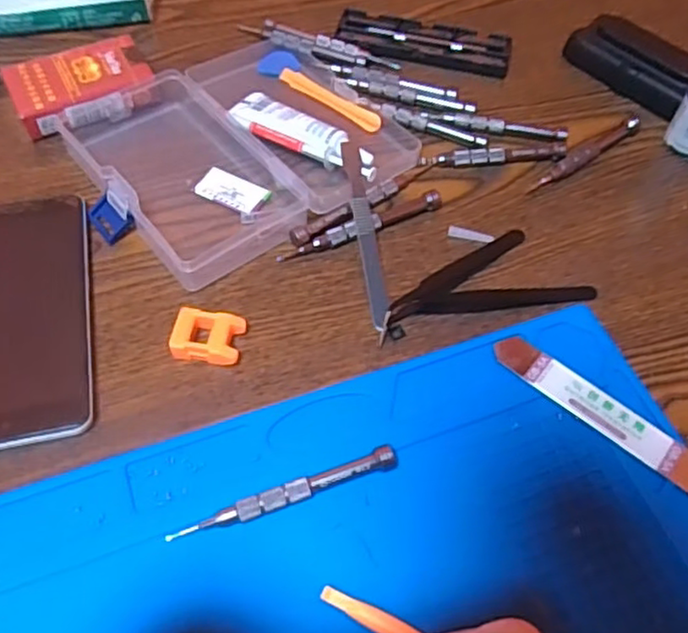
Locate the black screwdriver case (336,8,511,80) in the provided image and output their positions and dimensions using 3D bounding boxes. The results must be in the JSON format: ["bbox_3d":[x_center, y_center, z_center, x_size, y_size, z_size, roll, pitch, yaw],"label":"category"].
[{"bbox_3d":[0.058,-0.202,0.490,0.124,0.012,0.049,8,56,3],"label":"black screwdriver case"}]

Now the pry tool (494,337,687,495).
[{"bbox_3d":[0.127,0.047,0.329,0.116,0.004,0.021,36,61,19],"label":"pry tool"}]

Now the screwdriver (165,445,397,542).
[{"bbox_3d":[-0.025,0.080,0.296,0.105,0.010,0.009,-18,59,-14],"label":"screwdriver"}]

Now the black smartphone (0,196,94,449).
[{"bbox_3d":[-0.172,-0.002,0.345,0.076,0.011,0.149,-9,57,-9],"label":"black smartphone"}]

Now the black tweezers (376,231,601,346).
[{"bbox_3d":[0.074,-0.017,0.370,0.123,0.007,0.054,-18,59,-14],"label":"black tweezers"}]

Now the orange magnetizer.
[{"bbox_3d":[-0.069,0.011,0.341,0.034,0.013,0.027,7,56,2],"label":"orange magnetizer"}]

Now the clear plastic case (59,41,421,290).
[{"bbox_3d":[-0.064,-0.114,0.418,0.177,0.023,0.159,-31,63,-22],"label":"clear plastic case"}]

